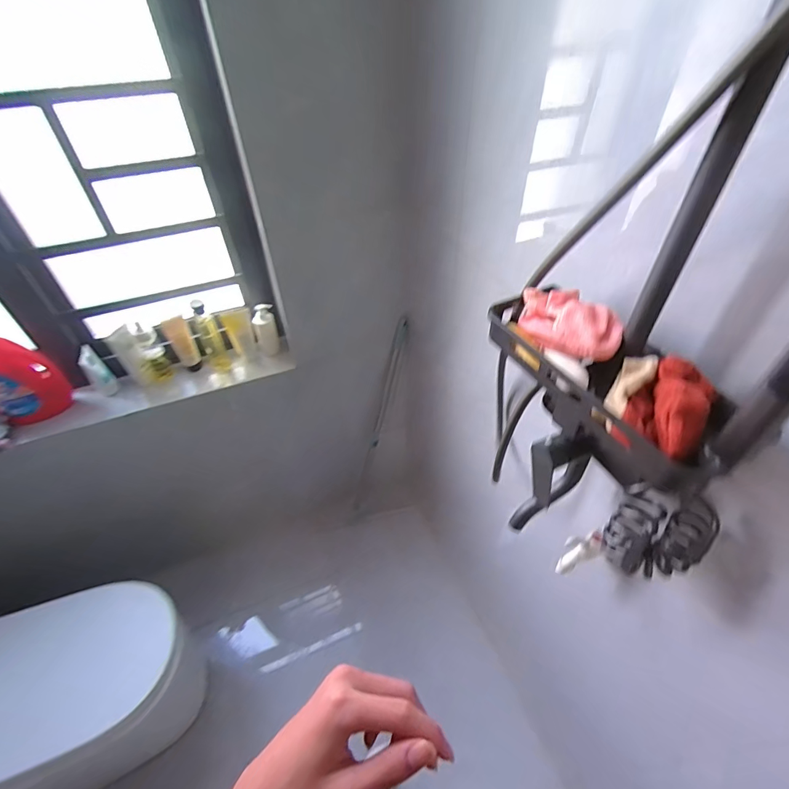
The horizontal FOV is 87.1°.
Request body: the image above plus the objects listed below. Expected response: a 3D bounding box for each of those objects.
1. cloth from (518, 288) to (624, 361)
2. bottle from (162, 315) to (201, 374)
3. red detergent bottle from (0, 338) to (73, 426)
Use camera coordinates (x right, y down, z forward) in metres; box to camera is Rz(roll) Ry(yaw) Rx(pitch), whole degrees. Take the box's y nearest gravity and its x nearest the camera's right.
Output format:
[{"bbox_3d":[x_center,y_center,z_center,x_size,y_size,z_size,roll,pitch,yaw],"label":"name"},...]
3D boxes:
[{"bbox_3d":[0.193,-0.086,0.470,0.067,0.044,0.134,-24,49,-21],"label":"cloth"},{"bbox_3d":[-0.573,-0.134,1.134,0.060,0.167,0.031,-27,50,-23],"label":"bottle"},{"bbox_3d":[-0.910,-0.054,0.975,0.133,0.293,0.162,30,53,28],"label":"red detergent bottle"}]

